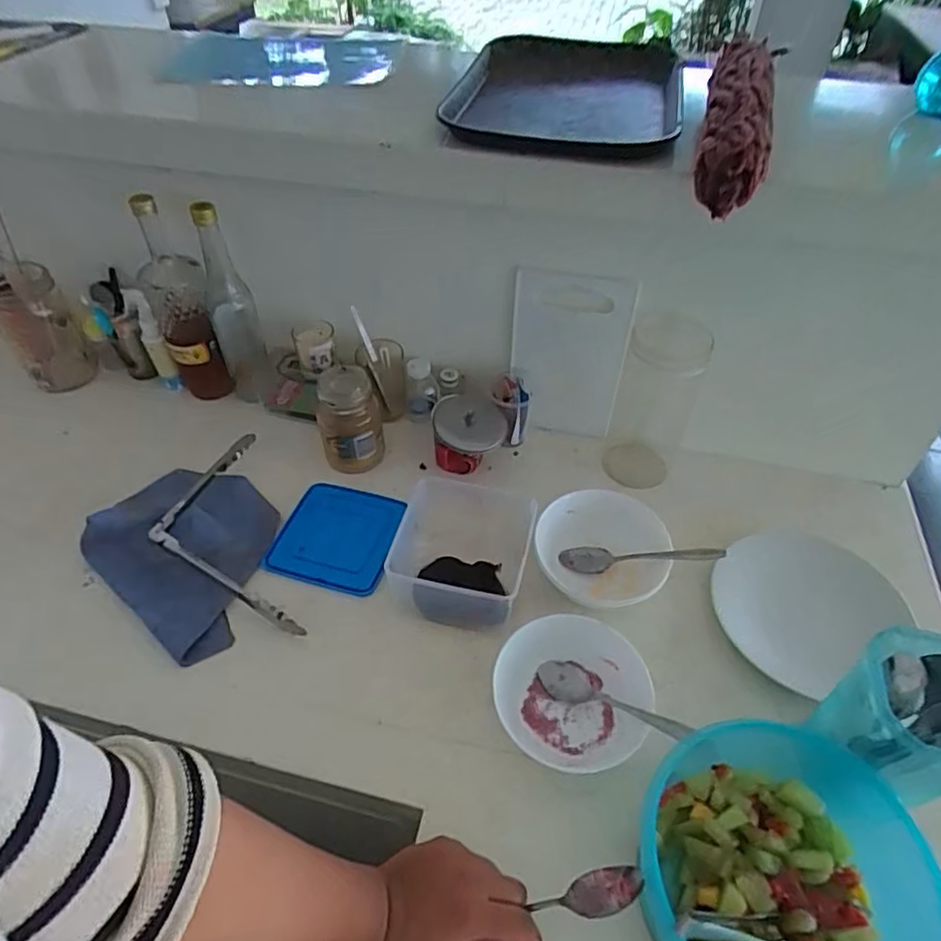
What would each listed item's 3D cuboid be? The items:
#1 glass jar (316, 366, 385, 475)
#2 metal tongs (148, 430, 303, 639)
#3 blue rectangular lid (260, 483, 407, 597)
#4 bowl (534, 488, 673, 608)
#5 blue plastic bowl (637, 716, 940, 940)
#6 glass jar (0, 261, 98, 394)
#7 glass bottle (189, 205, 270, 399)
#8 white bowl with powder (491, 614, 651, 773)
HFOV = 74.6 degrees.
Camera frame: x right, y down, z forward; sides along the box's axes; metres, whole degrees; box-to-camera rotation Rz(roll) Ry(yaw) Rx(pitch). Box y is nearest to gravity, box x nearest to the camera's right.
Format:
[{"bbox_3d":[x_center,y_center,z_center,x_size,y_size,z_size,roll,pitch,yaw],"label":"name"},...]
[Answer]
[{"bbox_3d":[-0.151,-0.066,0.786,0.071,0.113,0.081,-3,47,-3],"label":"glass jar"},{"bbox_3d":[-0.292,0.065,0.710,0.124,0.052,0.303,-17,49,-15],"label":"metal tongs"},{"bbox_3d":[-0.155,0.075,0.731,0.138,0.009,0.134,11,48,10],"label":"blue rectangular lid"},{"bbox_3d":[0.144,0.089,0.687,0.141,0.062,0.123,14,49,13],"label":"bowl"},{"bbox_3d":[0.234,0.308,0.456,0.165,0.104,0.191,6,47,6],"label":"blue plastic bowl"},{"bbox_3d":[-0.609,-0.201,0.875,0.086,0.182,0.086,0,47,0],"label":"glass jar"},{"bbox_3d":[-0.308,-0.205,0.797,0.056,0.262,0.072,-19,50,-17],"label":"glass bottle"},{"bbox_3d":[0.098,0.208,0.589,0.141,0.040,0.134,0,47,0],"label":"white bowl with powder"}]

